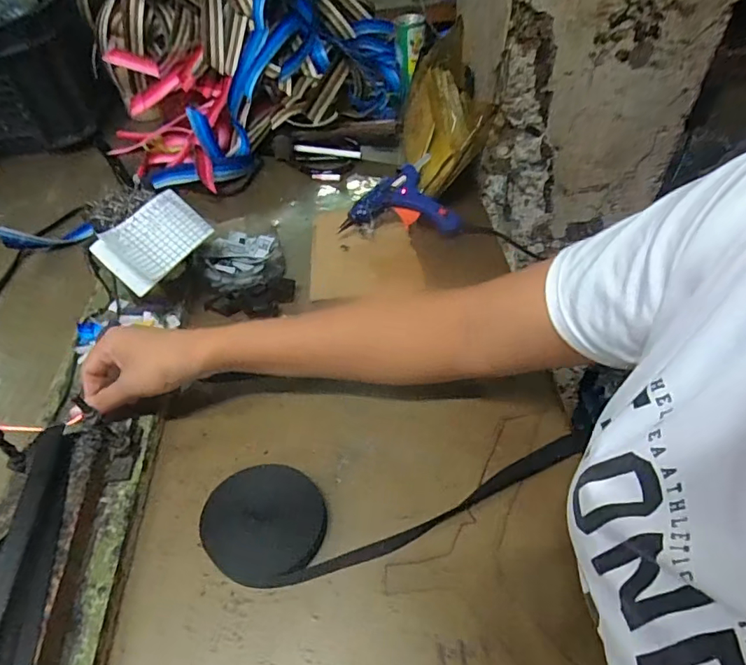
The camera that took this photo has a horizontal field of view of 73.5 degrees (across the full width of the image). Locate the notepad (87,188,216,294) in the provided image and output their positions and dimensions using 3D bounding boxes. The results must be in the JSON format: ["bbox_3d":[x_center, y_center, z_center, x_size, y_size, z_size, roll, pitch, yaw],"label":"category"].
[{"bbox_3d":[-0.212,-0.090,0.487,0.063,0.016,0.098,44,55,-11],"label":"notepad"}]

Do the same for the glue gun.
[{"bbox_3d":[0.028,-0.147,0.600,0.136,0.056,0.095,-21,48,-16],"label":"glue gun"}]

